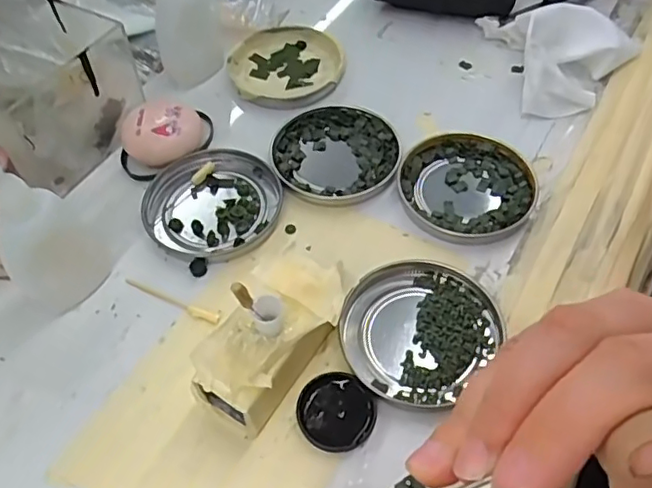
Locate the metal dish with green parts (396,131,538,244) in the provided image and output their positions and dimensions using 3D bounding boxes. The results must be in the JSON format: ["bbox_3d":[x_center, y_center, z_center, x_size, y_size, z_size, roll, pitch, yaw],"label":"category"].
[{"bbox_3d":[0.082,-0.034,0.350,0.076,0.007,0.076,-1,54,1],"label":"metal dish with green parts"}]

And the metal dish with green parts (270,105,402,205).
[{"bbox_3d":[0.006,-0.056,0.369,0.078,0.008,0.075,-1,54,1],"label":"metal dish with green parts"}]

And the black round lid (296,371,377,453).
[{"bbox_3d":[0.005,0.077,0.274,0.035,0.006,0.034,-1,54,1],"label":"black round lid"}]

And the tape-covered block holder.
[{"bbox_3d":[-0.025,0.044,0.275,0.047,0.046,0.084,23,58,17],"label":"tape-covered block holder"}]

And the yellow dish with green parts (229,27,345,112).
[{"bbox_3d":[-0.028,-0.126,0.418,0.078,0.009,0.076,-1,54,1],"label":"yellow dish with green parts"}]

